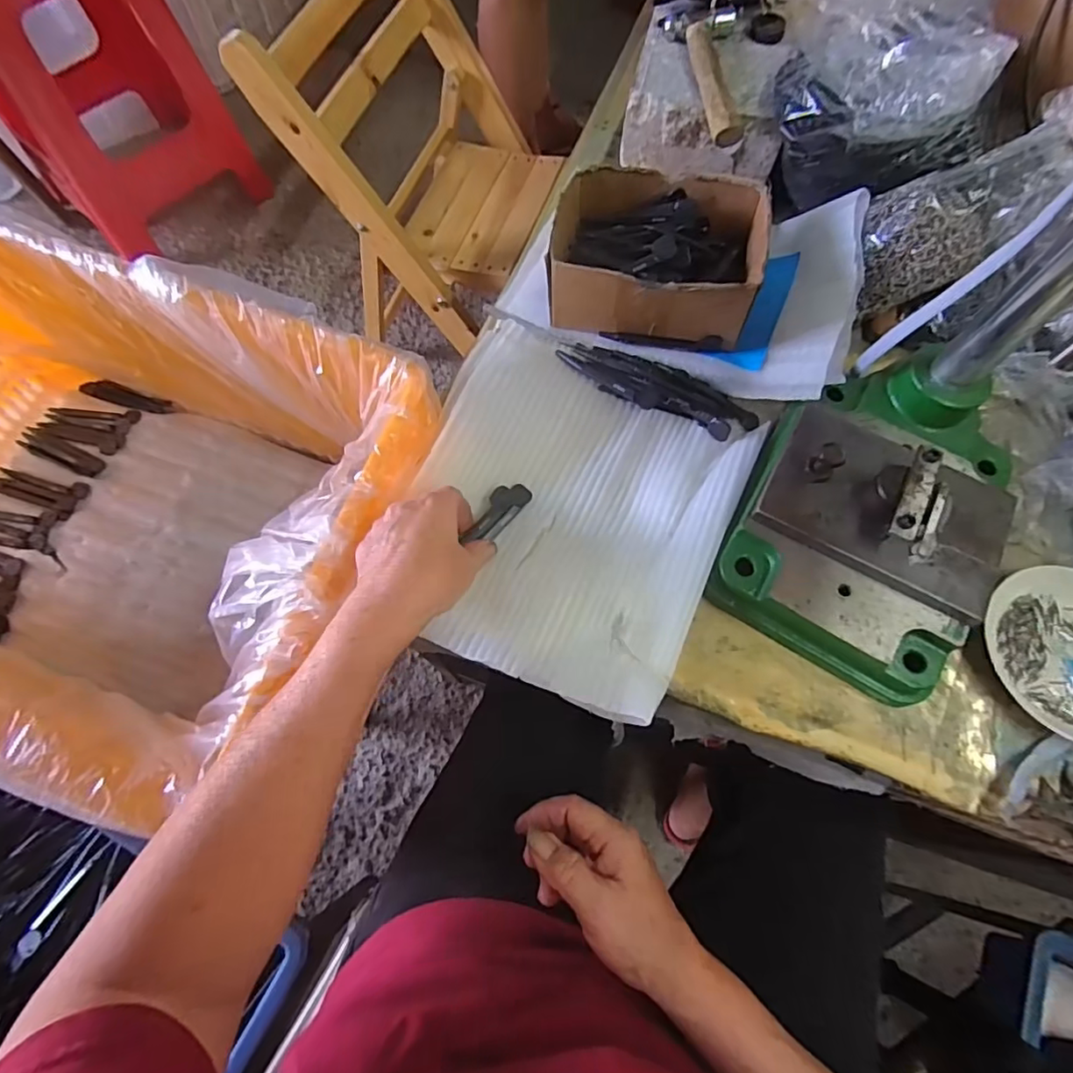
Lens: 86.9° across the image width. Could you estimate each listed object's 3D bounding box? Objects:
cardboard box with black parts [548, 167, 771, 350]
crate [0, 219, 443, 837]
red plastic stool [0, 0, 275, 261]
[{"bbox_3d":[0.098,-0.232,0.476,0.166,0.073,0.128,11,68,3],"label":"cardboard box with black parts"},{"bbox_3d":[-0.359,-0.018,0.486,0.488,0.221,0.352,20,69,6],"label":"crate"},{"bbox_3d":[-0.812,-0.861,1.015,0.333,0.476,0.345,-37,74,-14],"label":"red plastic stool"}]

